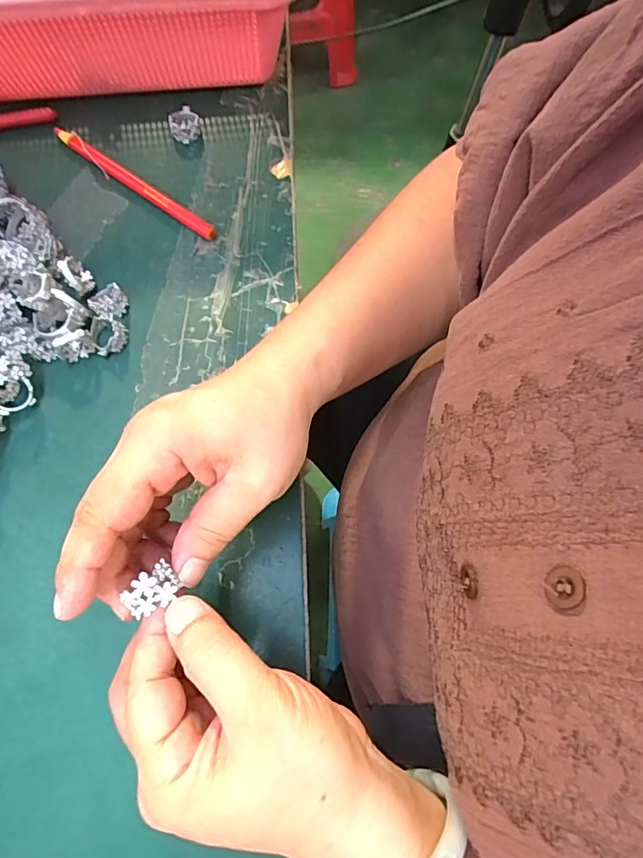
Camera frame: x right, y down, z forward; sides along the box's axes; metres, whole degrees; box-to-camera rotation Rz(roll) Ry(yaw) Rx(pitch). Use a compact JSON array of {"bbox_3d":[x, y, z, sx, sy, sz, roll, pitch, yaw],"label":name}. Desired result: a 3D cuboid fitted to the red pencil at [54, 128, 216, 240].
[{"bbox_3d":[-0.126,-0.169,0.339,0.137,0.012,0.012,35,75,10],"label":"red pencil"}]

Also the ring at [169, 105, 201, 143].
[{"bbox_3d":[-0.097,-0.216,0.357,0.021,0.011,0.021,0,73,0],"label":"ring"}]

